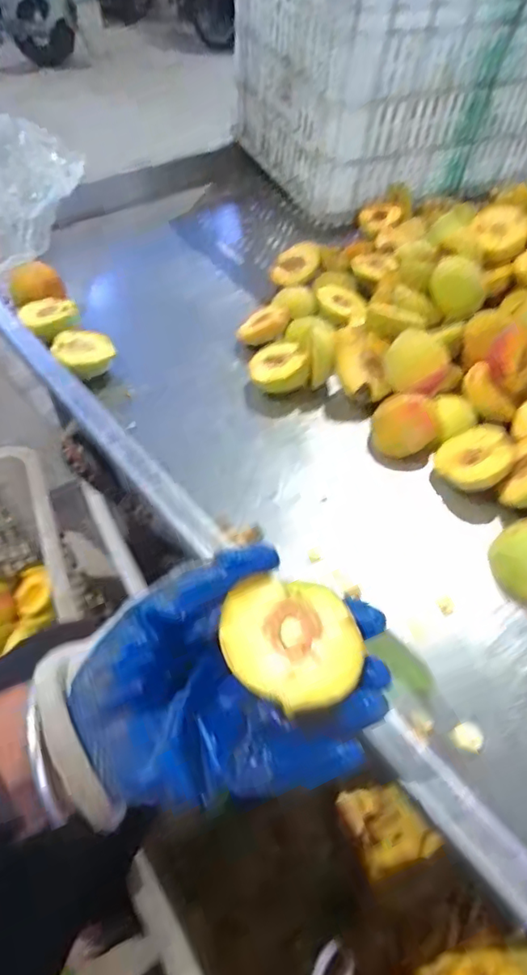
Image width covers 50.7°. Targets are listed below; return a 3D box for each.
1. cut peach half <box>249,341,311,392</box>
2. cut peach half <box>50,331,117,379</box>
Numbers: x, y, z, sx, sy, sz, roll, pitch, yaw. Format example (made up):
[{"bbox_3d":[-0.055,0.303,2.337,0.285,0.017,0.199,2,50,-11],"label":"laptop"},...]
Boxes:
[{"bbox_3d":[0.016,-0.121,0.565,0.058,0.031,0.061,-6,48,-4],"label":"cut peach half"},{"bbox_3d":[-0.183,-0.139,0.571,0.058,0.026,0.050,-22,51,-18],"label":"cut peach half"}]

